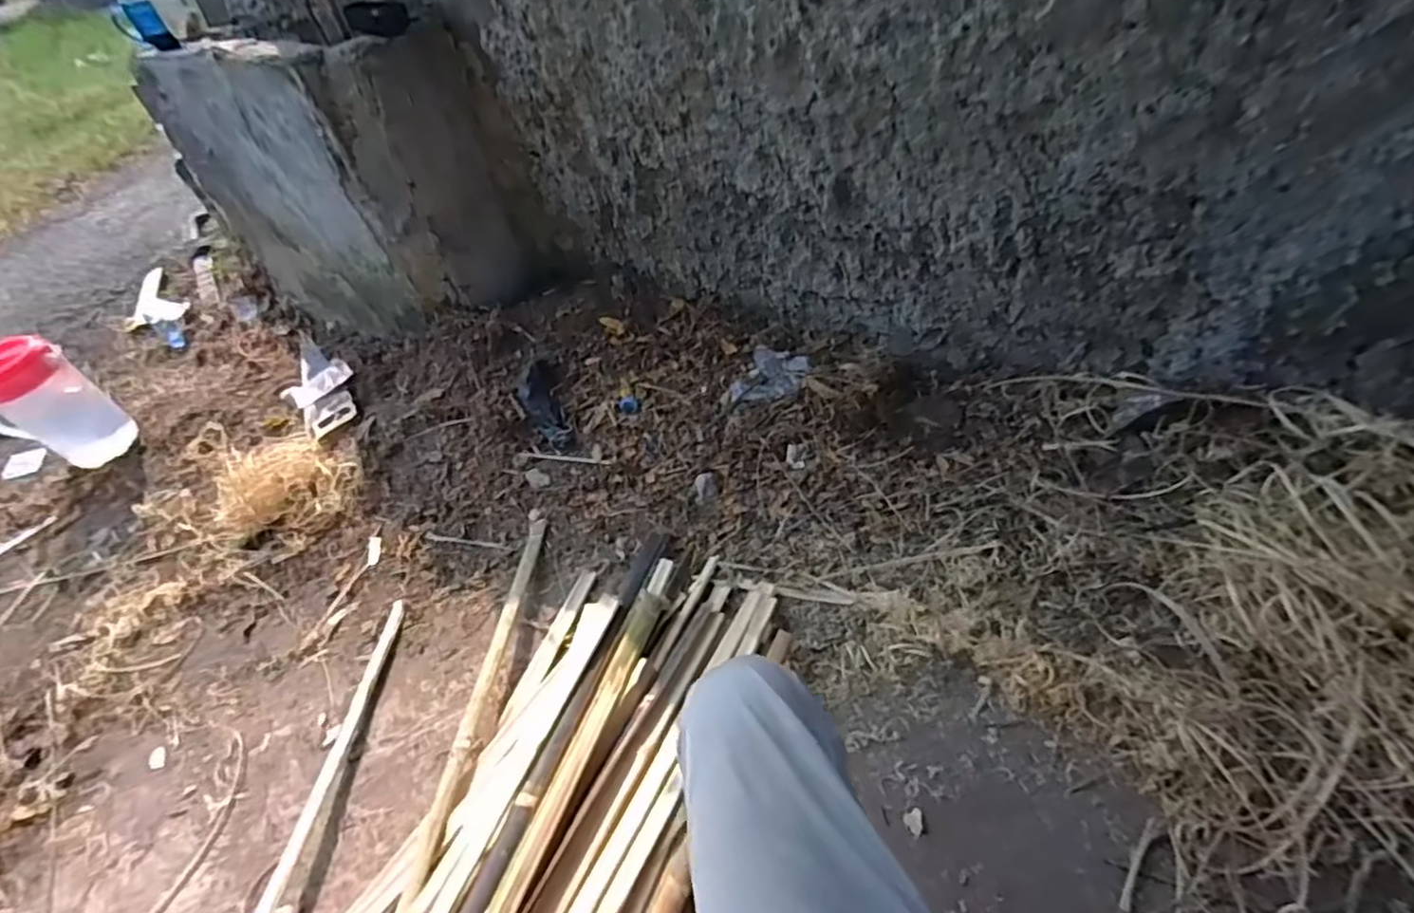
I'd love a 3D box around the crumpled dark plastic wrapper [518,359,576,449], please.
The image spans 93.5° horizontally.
[{"bbox_3d":[-0.314,-0.096,1.295,0.071,0.026,0.194,-21,69,-14],"label":"crumpled dark plastic wrapper"}]

